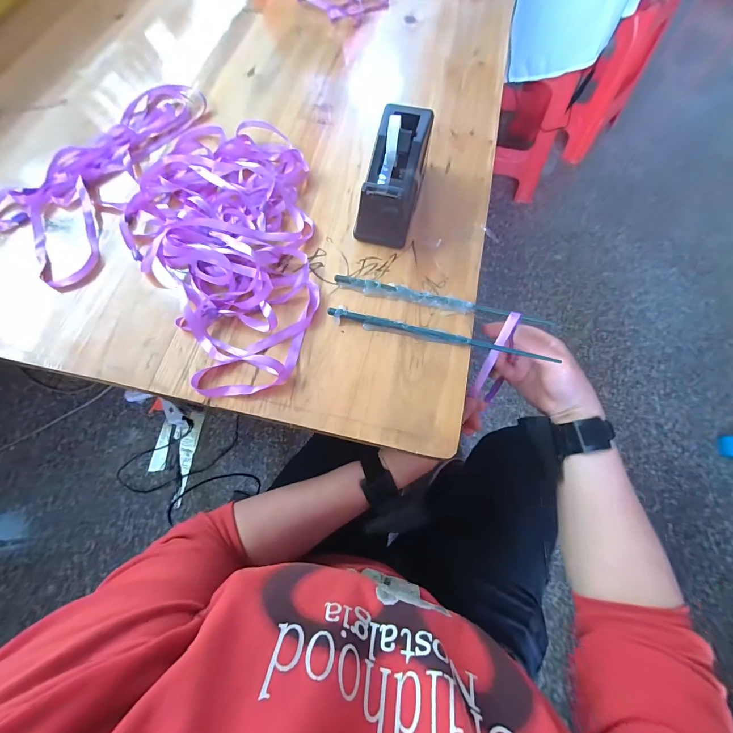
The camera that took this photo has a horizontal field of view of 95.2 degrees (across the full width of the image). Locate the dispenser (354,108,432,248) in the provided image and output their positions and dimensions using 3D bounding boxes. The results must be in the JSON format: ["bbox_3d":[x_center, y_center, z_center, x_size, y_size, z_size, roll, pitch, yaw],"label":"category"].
[{"bbox_3d":[0.034,-0.221,0.385,0.059,0.080,0.152,14,70,5],"label":"dispenser"}]

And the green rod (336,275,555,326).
[{"bbox_3d":[0.080,-0.071,0.359,0.228,0.010,0.015,12,69,4],"label":"green rod"}]

